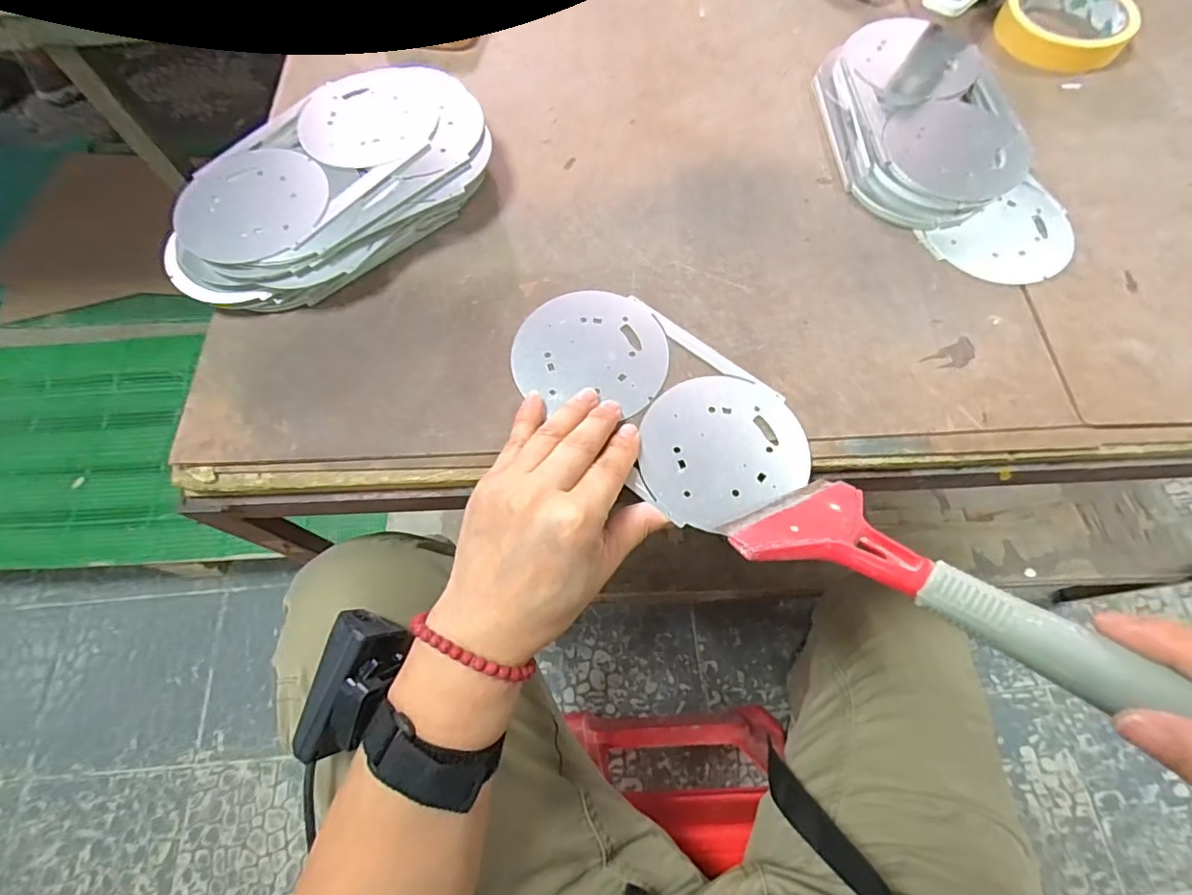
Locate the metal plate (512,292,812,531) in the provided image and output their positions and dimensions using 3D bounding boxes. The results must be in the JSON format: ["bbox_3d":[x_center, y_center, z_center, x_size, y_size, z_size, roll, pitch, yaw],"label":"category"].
[{"bbox_3d":[0.034,-0.031,0.318,0.182,0.004,0.098,40,73,17],"label":"metal plate"}]

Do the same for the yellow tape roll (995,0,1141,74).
[{"bbox_3d":[0.371,-0.337,0.425,0.093,0.020,0.093,40,73,17],"label":"yellow tape roll"}]

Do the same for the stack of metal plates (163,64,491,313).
[{"bbox_3d":[-0.176,-0.175,0.366,0.134,0.035,0.218,40,73,17],"label":"stack of metal plates"}]

